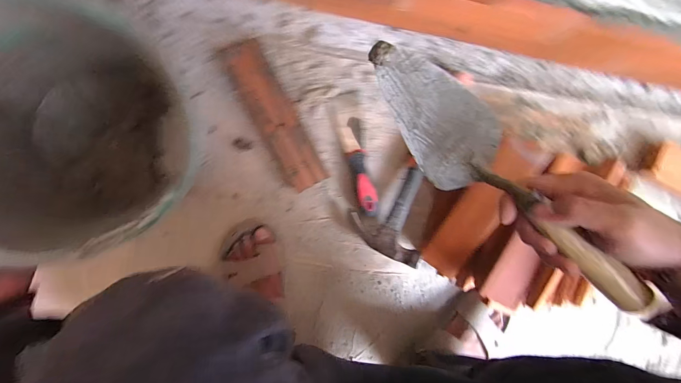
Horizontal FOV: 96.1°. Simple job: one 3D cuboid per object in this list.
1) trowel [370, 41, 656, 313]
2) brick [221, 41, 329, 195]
[{"bbox_3d":[0.144,-0.011,0.270,0.301,0.060,0.080,45,95,3],"label":"trowel"},{"bbox_3d":[-0.102,-0.115,0.476,0.063,0.031,0.240,-27,99,2],"label":"brick"}]

